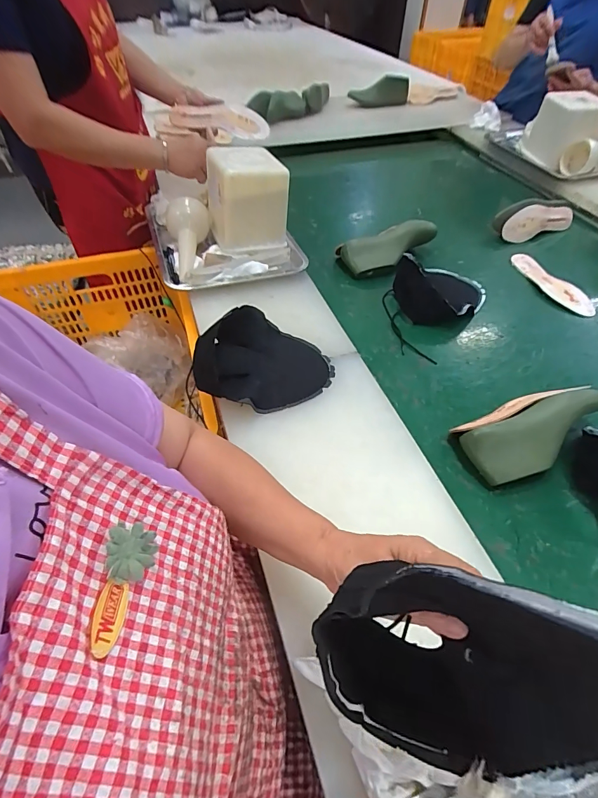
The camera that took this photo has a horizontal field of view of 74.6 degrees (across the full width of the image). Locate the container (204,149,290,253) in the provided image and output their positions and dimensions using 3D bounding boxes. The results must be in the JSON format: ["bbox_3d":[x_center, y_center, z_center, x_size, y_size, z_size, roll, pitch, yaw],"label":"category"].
[{"bbox_3d":[-0.114,-0.412,0.842,0.152,0.187,0.147,-15,52,-12],"label":"container"}]

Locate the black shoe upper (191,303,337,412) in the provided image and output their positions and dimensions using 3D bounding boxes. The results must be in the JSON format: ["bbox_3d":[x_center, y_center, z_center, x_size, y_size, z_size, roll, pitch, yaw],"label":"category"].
[{"bbox_3d":[-0.054,-0.058,0.614,0.189,0.067,0.177,0,51,0],"label":"black shoe upper"}]

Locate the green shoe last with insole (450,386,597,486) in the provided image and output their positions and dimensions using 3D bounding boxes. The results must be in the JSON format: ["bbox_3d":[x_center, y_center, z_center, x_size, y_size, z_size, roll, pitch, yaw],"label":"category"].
[{"bbox_3d":[0.340,0.044,0.580,0.217,0.077,0.105,-25,55,-19],"label":"green shoe last with insole"}]

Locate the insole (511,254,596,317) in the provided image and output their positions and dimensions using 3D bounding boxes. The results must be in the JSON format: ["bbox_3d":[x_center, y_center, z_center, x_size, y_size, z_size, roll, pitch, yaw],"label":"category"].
[{"bbox_3d":[0.555,-0.257,0.869,0.055,0.014,0.221,-24,54,-4],"label":"insole"}]

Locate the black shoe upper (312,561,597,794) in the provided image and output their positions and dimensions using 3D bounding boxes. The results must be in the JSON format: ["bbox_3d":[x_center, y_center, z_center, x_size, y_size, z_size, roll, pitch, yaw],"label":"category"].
[{"bbox_3d":[0.101,0.155,0.212,0.180,0.210,0.070,14,52,12],"label":"black shoe upper"}]

